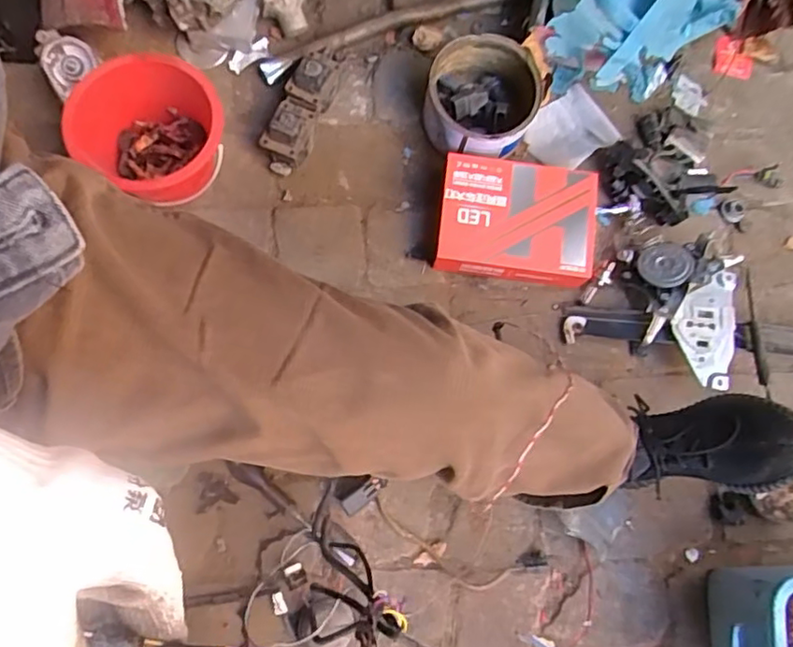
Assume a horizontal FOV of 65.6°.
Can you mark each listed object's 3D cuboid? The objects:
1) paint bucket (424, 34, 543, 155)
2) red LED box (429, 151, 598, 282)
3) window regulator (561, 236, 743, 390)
[{"bbox_3d":[0.119,-0.309,0.875,0.156,0.081,0.166,1,78,-3],"label":"paint bucket"},{"bbox_3d":[0.162,-0.140,0.843,0.210,0.055,0.154,8,77,-1],"label":"red LED box"},{"bbox_3d":[0.361,-0.035,0.834,0.211,0.052,0.196,23,78,2],"label":"window regulator"}]

